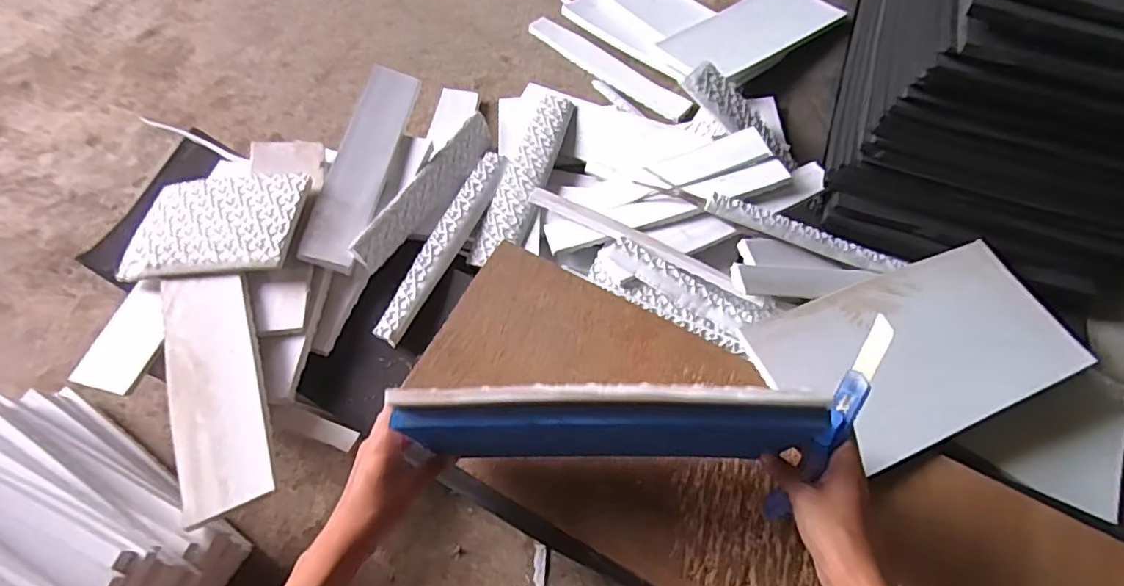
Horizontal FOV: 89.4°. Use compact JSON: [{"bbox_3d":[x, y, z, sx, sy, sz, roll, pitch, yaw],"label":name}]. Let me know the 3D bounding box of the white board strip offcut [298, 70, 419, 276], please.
[{"bbox_3d":[-0.224,-0.145,0.638,0.058,0.026,0.260,8,64,4],"label":"white board strip offcut"}]

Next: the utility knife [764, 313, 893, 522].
[{"bbox_3d":[0.203,0.100,0.426,0.019,0.017,0.173,27,100,13],"label":"utility knife"}]

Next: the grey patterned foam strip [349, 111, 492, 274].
[{"bbox_3d":[-0.152,-0.127,0.678,0.008,0.046,0.279,-16,35,40],"label":"grey patterned foam strip"}]

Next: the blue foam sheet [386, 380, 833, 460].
[{"bbox_3d":[0.038,0.098,0.419,0.291,0.153,0.027,0,64,0],"label":"blue foam sheet"}]

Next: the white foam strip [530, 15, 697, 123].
[{"bbox_3d":[0.068,-0.331,0.835,0.276,0.015,0.041,37,69,17],"label":"white foam strip"}]

